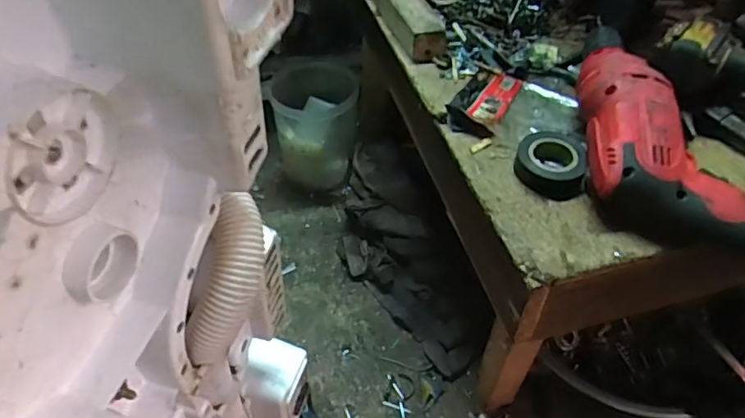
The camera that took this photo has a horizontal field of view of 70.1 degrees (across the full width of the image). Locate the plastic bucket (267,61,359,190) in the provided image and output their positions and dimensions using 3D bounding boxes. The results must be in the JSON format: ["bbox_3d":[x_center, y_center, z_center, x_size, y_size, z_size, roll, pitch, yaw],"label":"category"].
[{"bbox_3d":[-0.091,-0.128,0.876,0.130,0.184,0.125,0,48,0],"label":"plastic bucket"}]

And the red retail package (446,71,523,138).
[{"bbox_3d":[0.113,-0.113,0.530,0.049,0.019,0.098,21,52,18],"label":"red retail package"}]

